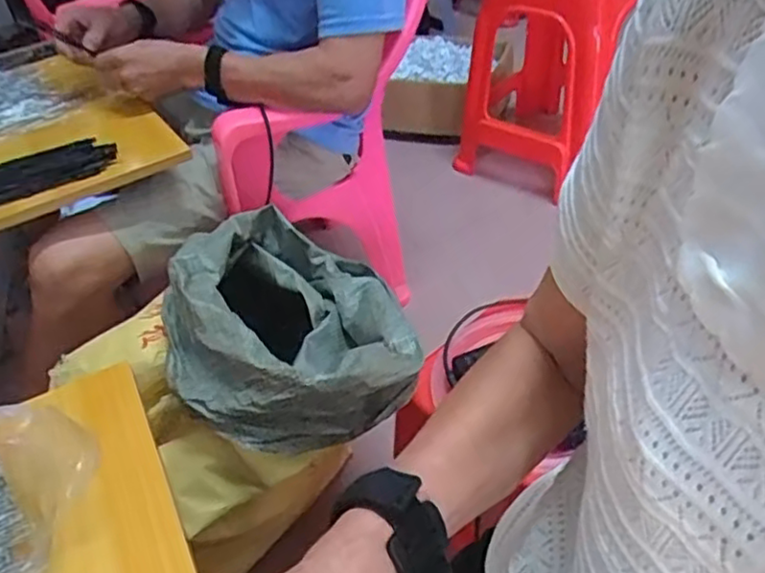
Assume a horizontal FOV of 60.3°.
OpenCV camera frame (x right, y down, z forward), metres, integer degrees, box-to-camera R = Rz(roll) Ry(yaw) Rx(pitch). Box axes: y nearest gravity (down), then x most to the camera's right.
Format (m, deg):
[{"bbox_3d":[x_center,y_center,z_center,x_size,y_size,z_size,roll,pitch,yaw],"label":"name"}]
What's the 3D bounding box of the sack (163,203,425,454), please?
[{"bbox_3d":[-0.109,0.019,0.734,0.247,0.171,0.359,-15,41,-10],"label":"sack"}]

